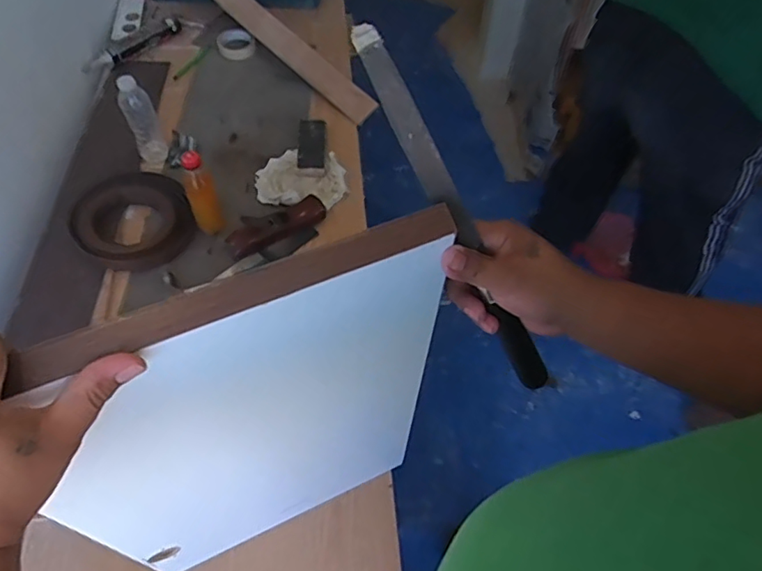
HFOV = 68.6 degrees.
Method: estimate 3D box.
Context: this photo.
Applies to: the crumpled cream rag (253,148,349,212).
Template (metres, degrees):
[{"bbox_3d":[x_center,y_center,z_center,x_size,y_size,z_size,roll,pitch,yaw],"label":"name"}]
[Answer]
[{"bbox_3d":[-0.162,-0.225,1.153,0.182,0.026,0.148,5,55,2],"label":"crumpled cream rag"}]

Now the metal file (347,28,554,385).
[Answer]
[{"bbox_3d":[0.063,-0.035,0.414,0.018,0.325,0.020,4,46,45],"label":"metal file"}]

